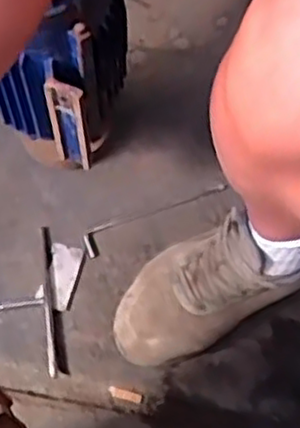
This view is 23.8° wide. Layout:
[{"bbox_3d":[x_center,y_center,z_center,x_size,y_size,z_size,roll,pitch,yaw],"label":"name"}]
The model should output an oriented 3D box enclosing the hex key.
[{"bbox_3d":[0.007,0.000,0.879,0.190,0.007,0.030,-24,67,-11],"label":"hex key"}]

